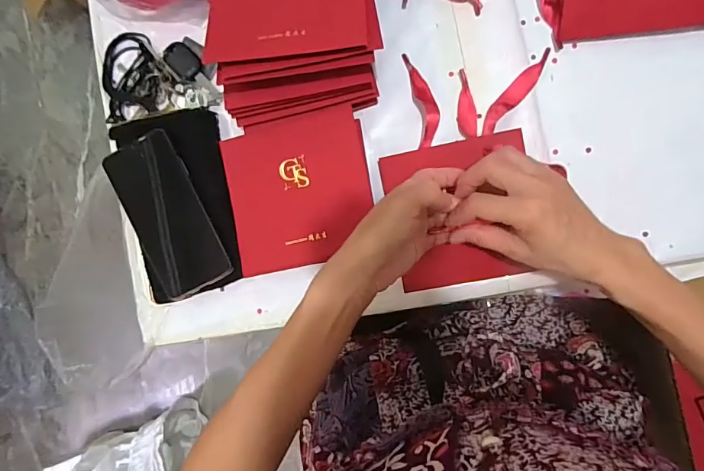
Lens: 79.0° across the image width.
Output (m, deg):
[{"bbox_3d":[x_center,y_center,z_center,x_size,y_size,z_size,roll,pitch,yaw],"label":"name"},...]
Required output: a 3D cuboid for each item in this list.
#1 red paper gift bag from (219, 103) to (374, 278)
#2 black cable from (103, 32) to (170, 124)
[{"bbox_3d":[-0.053,-0.043,0.428,0.140,0.009,0.145,-9,90,6],"label":"red paper gift bag"},{"bbox_3d":[-0.245,-0.181,0.480,0.078,0.017,0.090,-19,87,8],"label":"black cable"}]

